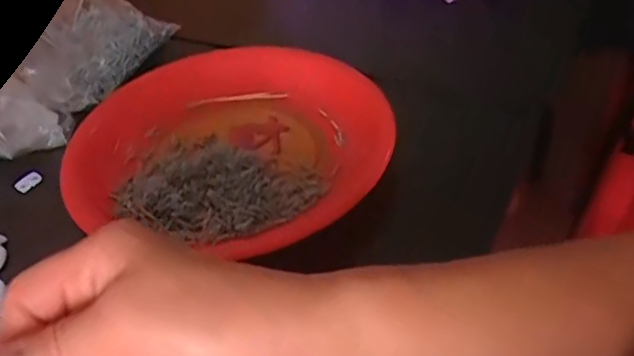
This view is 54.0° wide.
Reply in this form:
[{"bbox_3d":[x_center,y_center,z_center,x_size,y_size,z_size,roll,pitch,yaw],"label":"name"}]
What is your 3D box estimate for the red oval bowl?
[{"bbox_3d":[-0.056,-0.030,0.455,0.214,0.031,0.192,6,45,13],"label":"red oval bowl"}]

